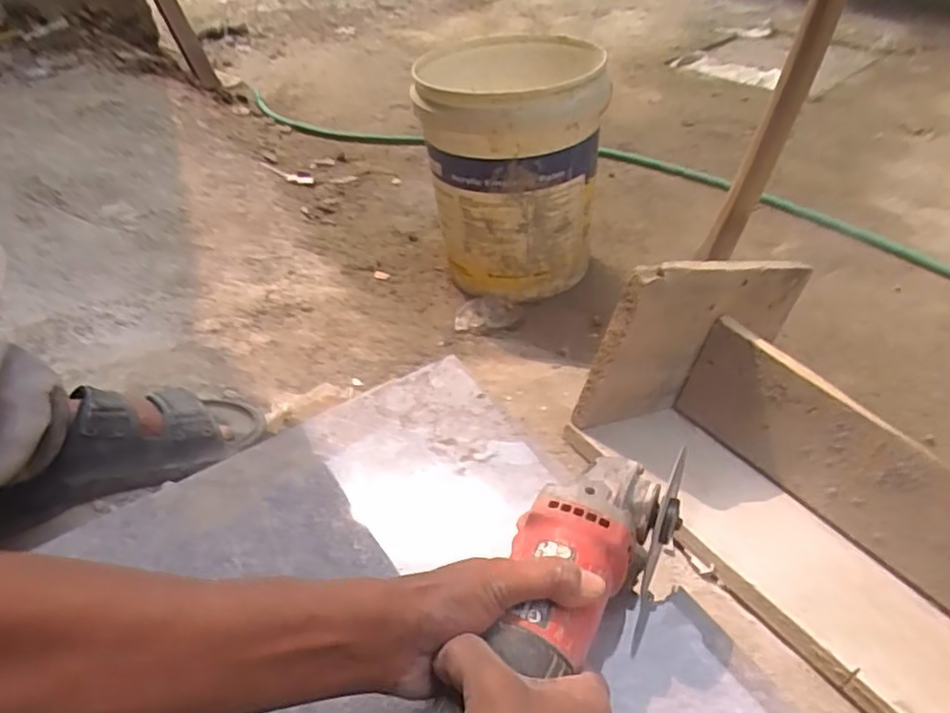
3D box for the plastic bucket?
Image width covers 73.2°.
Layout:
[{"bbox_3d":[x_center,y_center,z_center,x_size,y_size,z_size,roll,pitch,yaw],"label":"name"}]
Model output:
[{"bbox_3d":[0.072,-0.305,1.100,0.284,0.376,0.284,1,41,9],"label":"plastic bucket"}]

